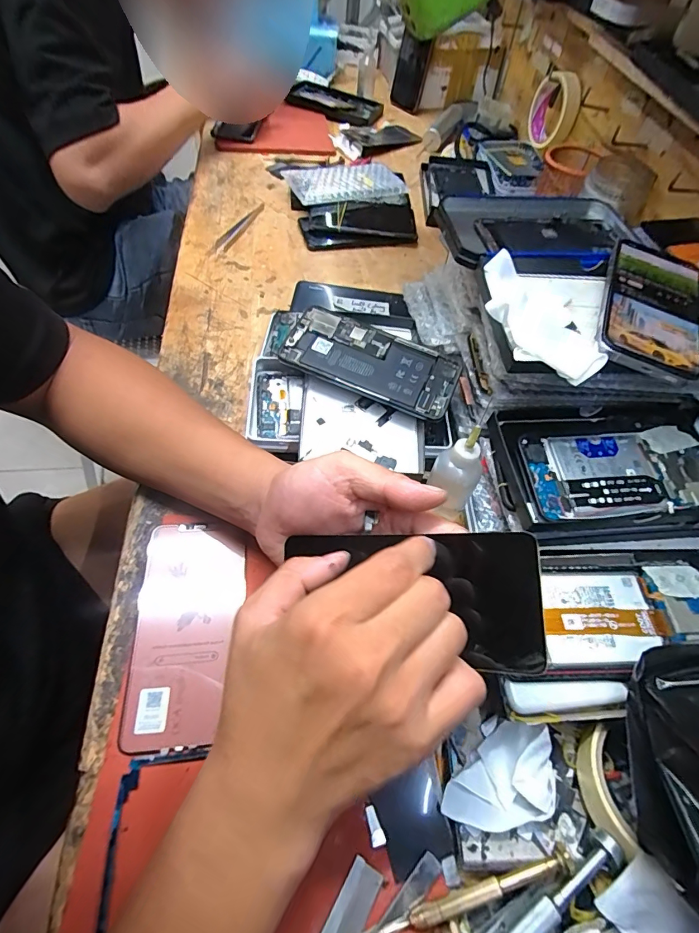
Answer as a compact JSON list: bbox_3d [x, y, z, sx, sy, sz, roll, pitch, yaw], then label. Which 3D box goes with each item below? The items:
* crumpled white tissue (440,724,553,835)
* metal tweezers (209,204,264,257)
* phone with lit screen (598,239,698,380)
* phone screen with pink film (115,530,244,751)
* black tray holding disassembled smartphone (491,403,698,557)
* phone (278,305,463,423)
[{"bbox_3d":[0.094,0.191,0.262,0.071,0.032,0.044,-31,64,-23],"label":"crumpled white tissue"},{"bbox_3d":[-0.152,-0.325,0.602,0.023,0.004,0.139,19,57,8],"label":"metal tweezers"},{"bbox_3d":[0.230,-0.124,0.336,0.071,0.018,0.138,19,57,7],"label":"phone with lit screen"},{"bbox_3d":[-0.113,0.110,0.310,0.072,0.007,0.149,-3,57,-7],"label":"phone screen with pink film"},{"bbox_3d":[0.210,0.007,0.367,0.178,0.043,0.110,-3,57,-7],"label":"black tray holding disassembled smartphone"},{"bbox_3d":[0.020,-0.097,0.403,0.156,0.016,0.077,22,57,9],"label":"phone"}]

